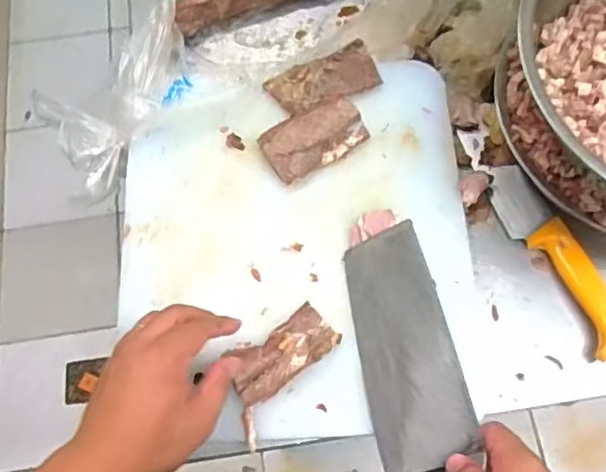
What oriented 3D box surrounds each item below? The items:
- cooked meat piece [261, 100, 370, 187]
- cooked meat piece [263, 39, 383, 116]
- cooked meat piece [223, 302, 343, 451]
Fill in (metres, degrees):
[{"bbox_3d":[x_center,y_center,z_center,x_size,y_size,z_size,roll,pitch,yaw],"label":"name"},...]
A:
[{"bbox_3d":[0.011,-0.101,0.635,0.104,0.028,0.053,-28,70,-8],"label":"cooked meat piece"},{"bbox_3d":[0.022,-0.169,0.665,0.113,0.015,0.055,-25,69,-7],"label":"cooked meat piece"},{"bbox_3d":[-0.025,0.117,0.559,0.123,0.015,0.067,-43,72,-13],"label":"cooked meat piece"}]

